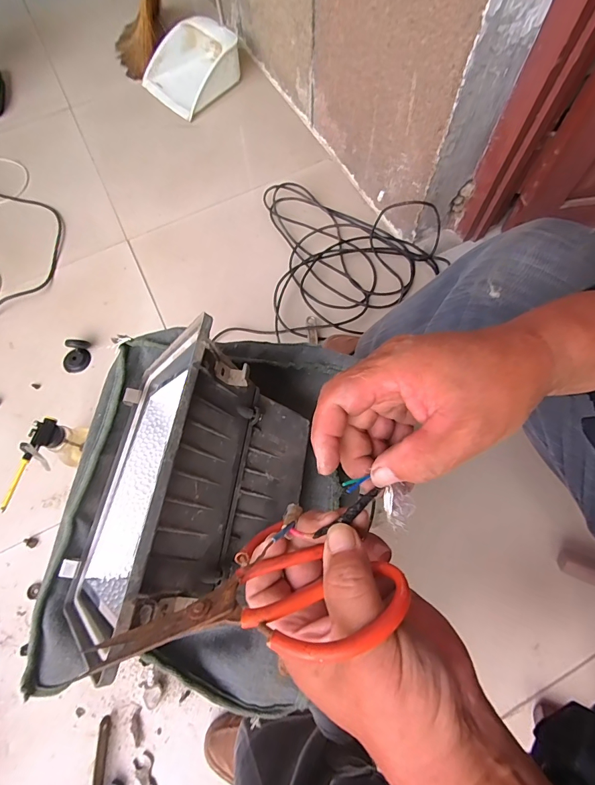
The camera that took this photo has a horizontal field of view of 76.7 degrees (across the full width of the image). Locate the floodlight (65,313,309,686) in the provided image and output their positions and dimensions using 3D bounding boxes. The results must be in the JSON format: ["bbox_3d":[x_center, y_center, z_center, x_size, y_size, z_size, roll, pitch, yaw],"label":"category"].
[{"bbox_3d":[-0.102,0.073,0.328,0.195,0.151,0.238,9,69,5],"label":"floodlight"}]

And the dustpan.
[{"bbox_3d":[-0.318,-0.994,1.131,0.265,0.109,0.223,-41,73,-14],"label":"dustpan"}]

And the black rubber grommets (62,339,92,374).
[{"bbox_3d":[-0.482,-0.082,0.813,0.049,0.042,0.070,20,70,10],"label":"black rubber grommets"}]

